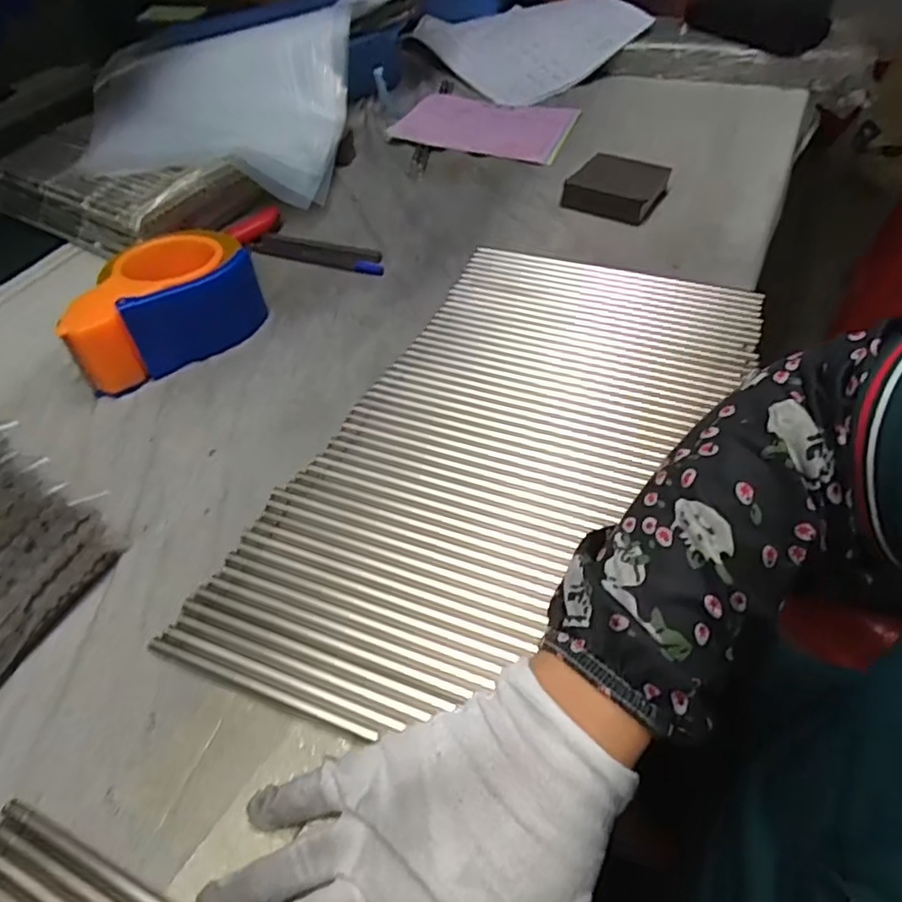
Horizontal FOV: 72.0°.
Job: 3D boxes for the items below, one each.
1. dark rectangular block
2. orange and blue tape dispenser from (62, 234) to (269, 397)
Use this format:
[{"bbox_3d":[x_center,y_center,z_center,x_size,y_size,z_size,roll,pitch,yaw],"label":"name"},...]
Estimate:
[{"bbox_3d":[0.154,-0.245,0.572,0.076,0.024,0.071,23,55,22],"label":"dark rectangular block"},{"bbox_3d":[-0.219,-0.113,0.469,0.141,0.061,0.089,-32,54,-21],"label":"orange and blue tape dispenser"}]

